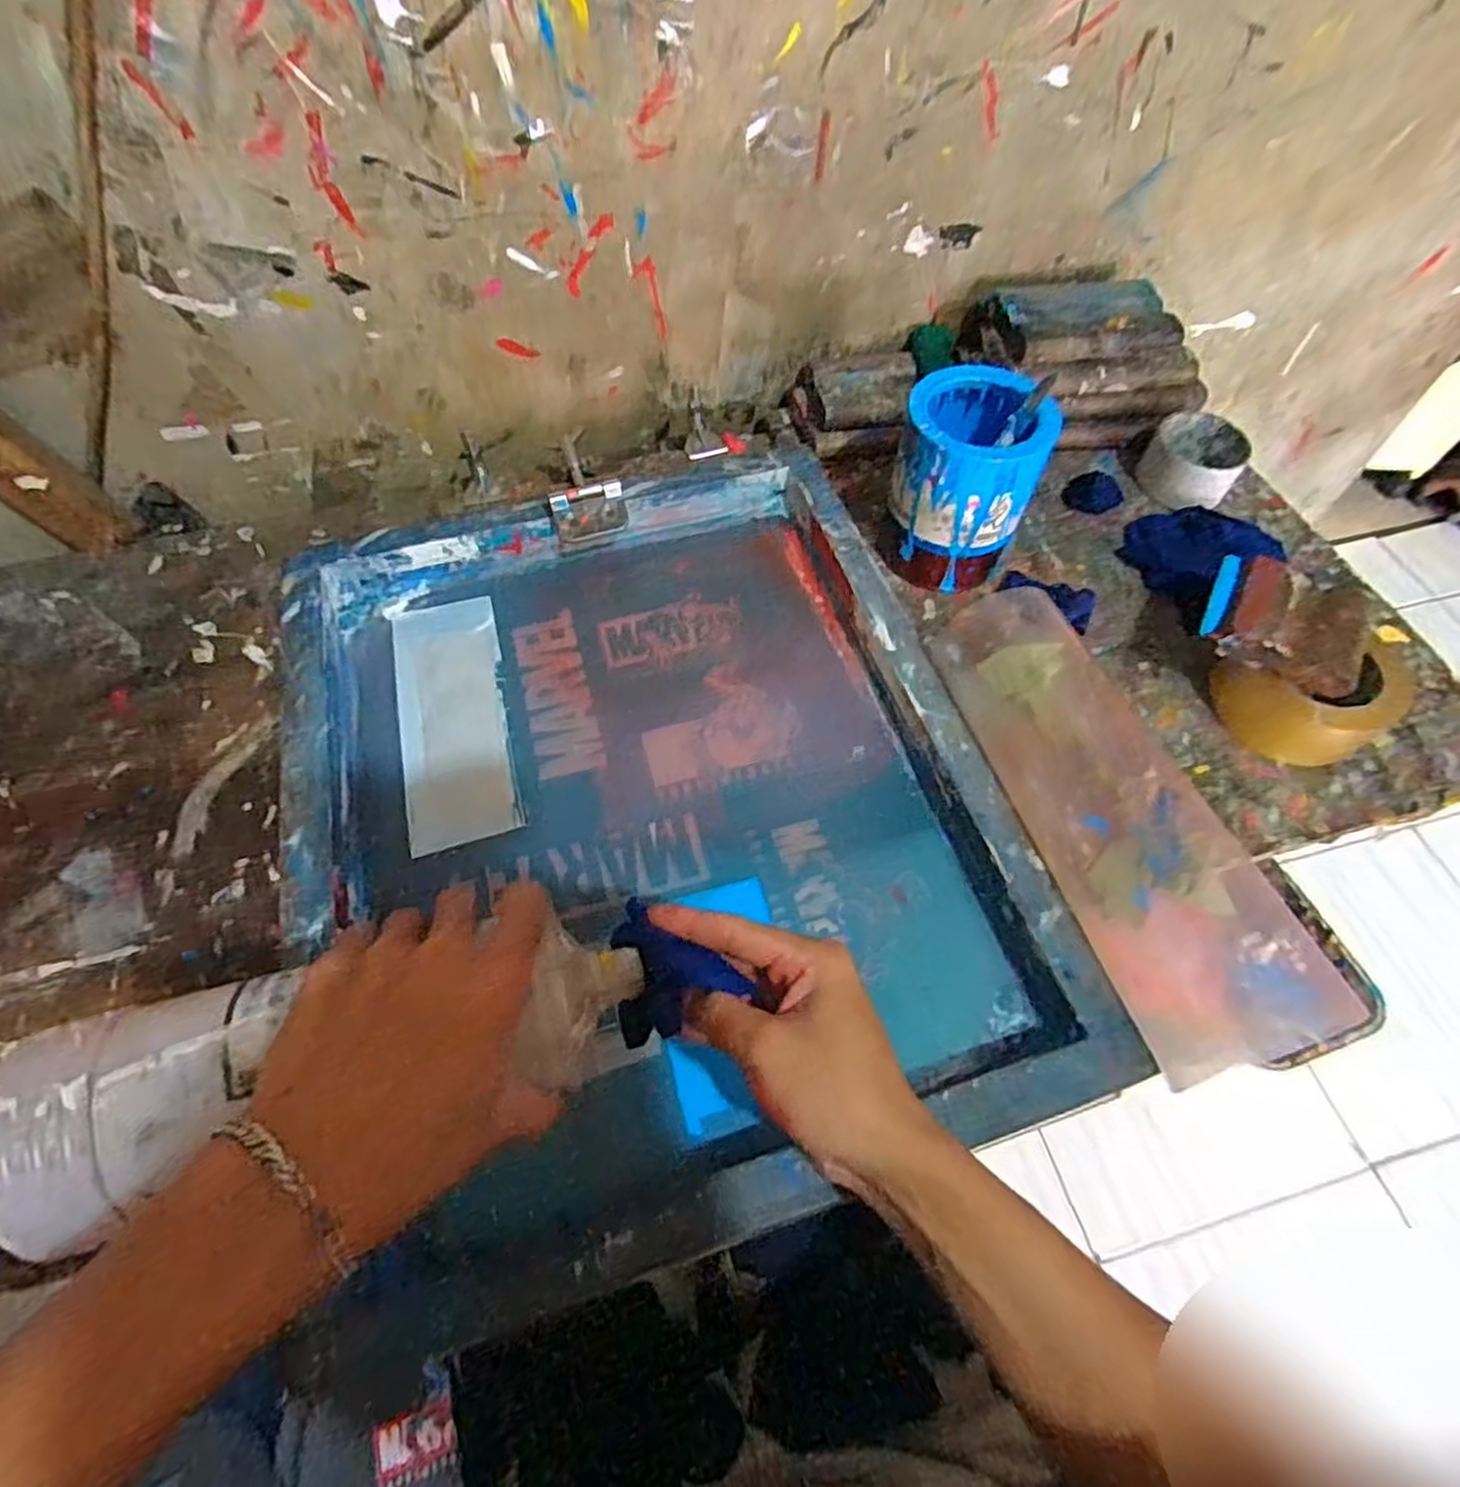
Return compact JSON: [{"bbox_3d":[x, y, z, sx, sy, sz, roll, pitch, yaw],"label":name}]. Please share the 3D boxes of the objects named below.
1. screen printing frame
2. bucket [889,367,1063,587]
[{"bbox_3d":[-0.058,0.029,0.530,0.458,0.051,0.541,-16,60,-9],"label":"screen printing frame"},{"bbox_3d":[0.189,-0.208,0.611,0.100,0.140,0.100,0,59,0],"label":"bucket"}]

